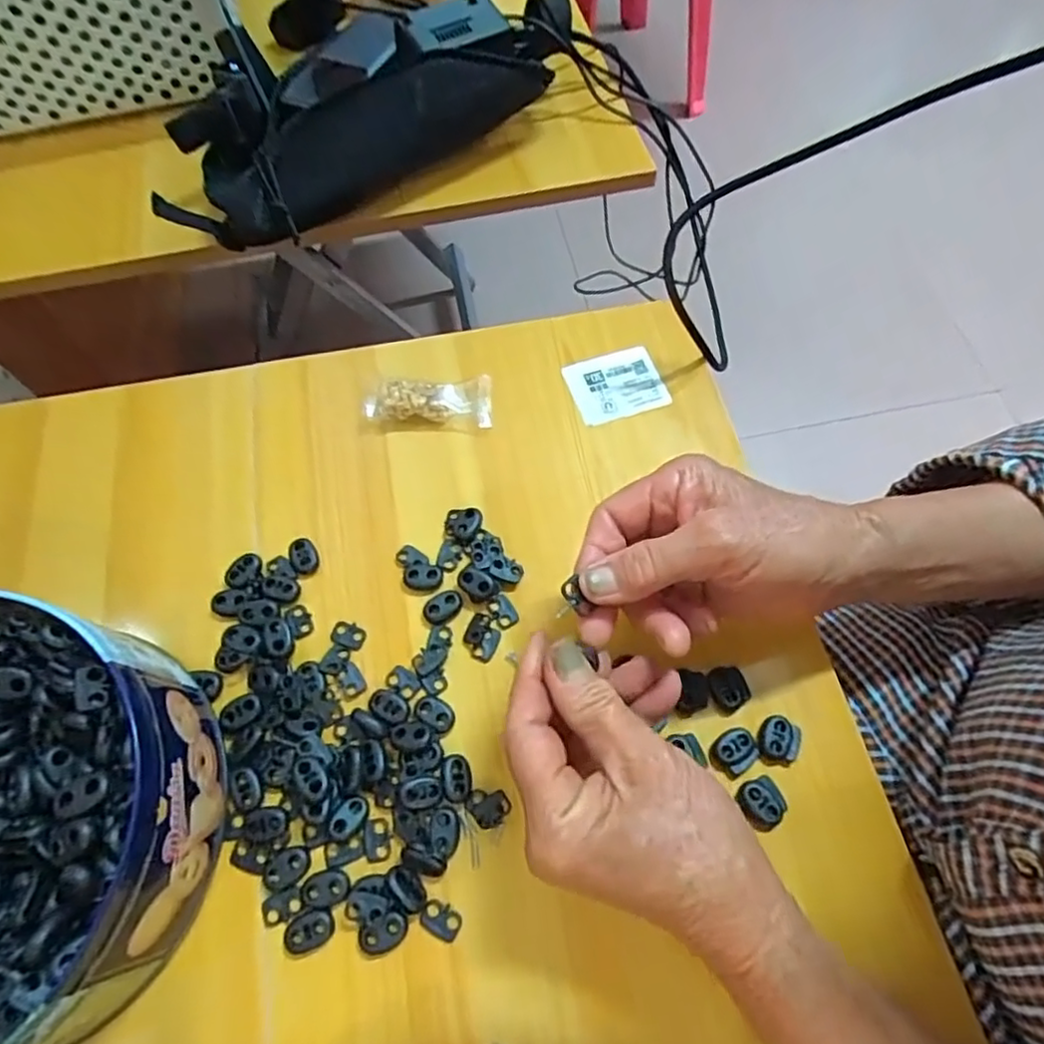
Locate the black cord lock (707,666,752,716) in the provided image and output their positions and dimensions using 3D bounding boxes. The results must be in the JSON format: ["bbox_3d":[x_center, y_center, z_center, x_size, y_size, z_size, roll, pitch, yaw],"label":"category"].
[{"bbox_3d":[0.106,0.086,0.327,0.019,0.007,0.023,-11,65,-5],"label":"black cord lock"}]

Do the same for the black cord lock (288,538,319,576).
[{"bbox_3d":[-0.124,0.020,0.362,0.015,0.006,0.020,-22,66,-10],"label":"black cord lock"}]

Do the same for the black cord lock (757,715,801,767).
[{"bbox_3d":[0.127,0.109,0.315,0.019,0.008,0.023,16,65,8],"label":"black cord lock"}]

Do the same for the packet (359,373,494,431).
[{"bbox_3d":[-0.060,-0.077,0.405,0.080,0.016,0.031,-3,64,-1],"label":"packet"}]

